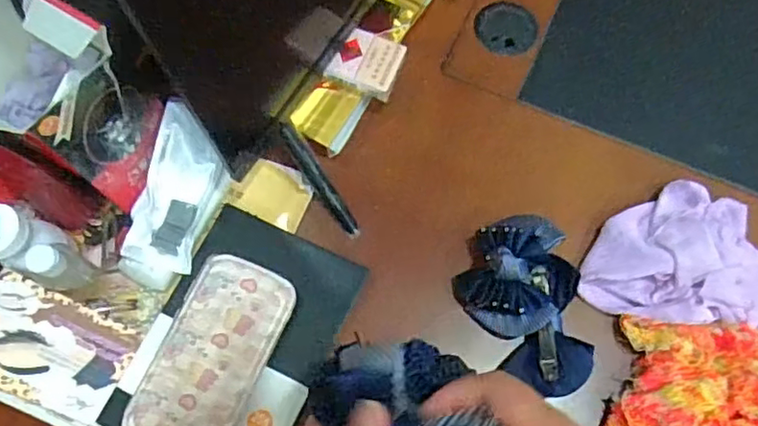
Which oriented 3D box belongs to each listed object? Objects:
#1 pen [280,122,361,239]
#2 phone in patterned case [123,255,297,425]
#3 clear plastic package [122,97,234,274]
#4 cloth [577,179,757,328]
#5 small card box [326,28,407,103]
[{"bbox_3d":[-0.054,-0.029,0.564,0.016,0.013,0.118,-33,93,-10],"label":"pen"},{"bbox_3d":[-0.132,0.115,0.498,0.085,0.011,0.160,22,71,3],"label":"phone in patterned case"},{"bbox_3d":[-0.174,-0.020,0.540,0.062,0.036,0.144,11,86,5],"label":"clear plastic package"},{"bbox_3d":[0.299,0.052,0.525,0.224,0.038,0.132,24,73,9],"label":"cloth"},{"bbox_3d":[-0.010,-0.140,0.577,0.058,0.013,0.058,23,73,8],"label":"small card box"}]

